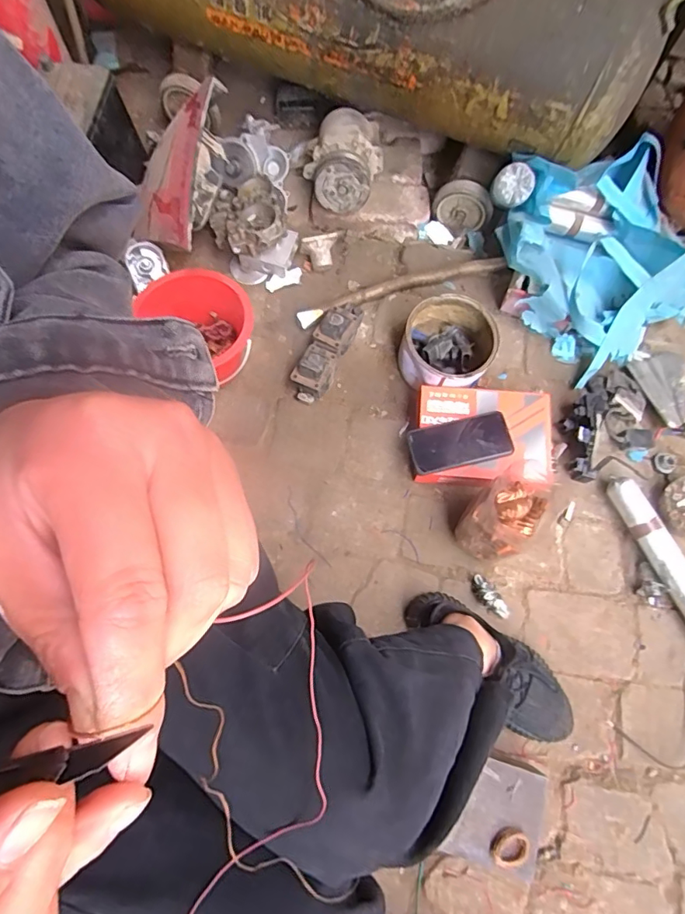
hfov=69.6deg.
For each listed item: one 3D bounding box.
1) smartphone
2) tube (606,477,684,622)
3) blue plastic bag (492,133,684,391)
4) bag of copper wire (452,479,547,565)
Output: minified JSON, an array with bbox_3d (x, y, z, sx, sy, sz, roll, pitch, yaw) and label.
[{"bbox_3d":[0.186,-0.024,0.781,0.160,0.012,0.078,-11,73,-5],"label":"smartphone"},{"bbox_3d":[0.504,0.161,0.769,0.048,0.047,0.278,-22,74,-9],"label":"tube"},{"bbox_3d":[0.456,-0.351,0.879,0.318,0.147,0.360,-10,72,-5],"label":"blue plastic bag"},{"bbox_3d":[0.228,0.095,0.734,0.091,0.147,0.101,29,74,8],"label":"bag of copper wire"}]

